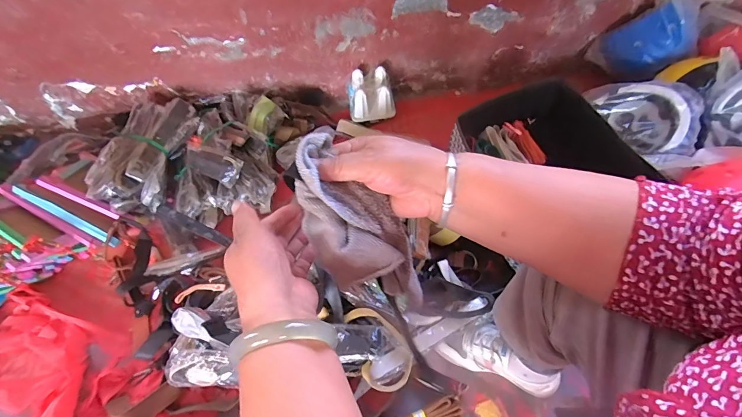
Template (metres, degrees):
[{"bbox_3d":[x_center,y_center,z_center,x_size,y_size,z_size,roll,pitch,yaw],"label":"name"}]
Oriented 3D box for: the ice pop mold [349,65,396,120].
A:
[{"bbox_3d":[0.001,-0.309,1.033,0.122,0.096,0.083,-7,59,-2],"label":"ice pop mold"}]

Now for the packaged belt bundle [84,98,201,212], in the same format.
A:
[{"bbox_3d":[-0.524,-0.143,0.883,0.162,0.074,0.320,-2,59,2],"label":"packaged belt bundle"}]

